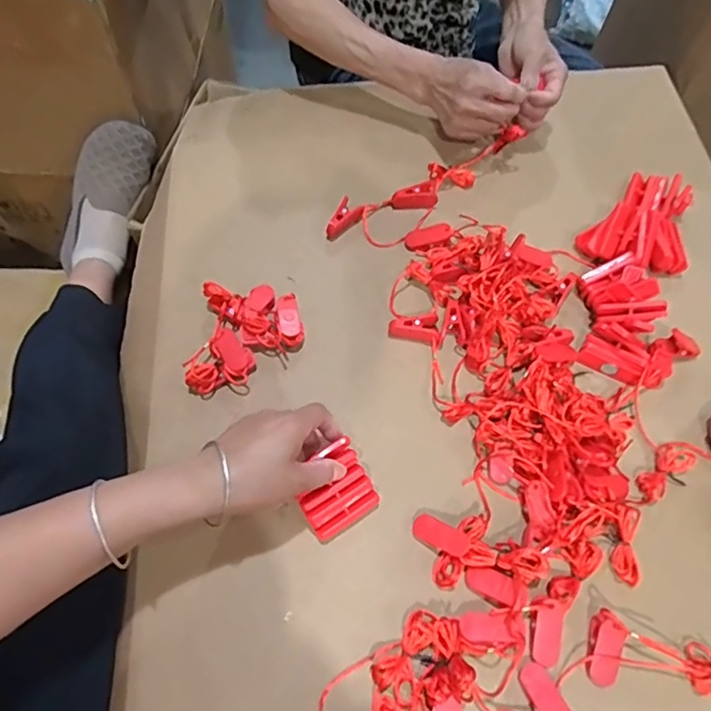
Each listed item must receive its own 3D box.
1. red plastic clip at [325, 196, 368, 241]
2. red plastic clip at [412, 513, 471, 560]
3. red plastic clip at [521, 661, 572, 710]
[{"bbox_3d":[-0.010,-0.145,0.592,0.025,0.026,0.050,26,65,11],"label":"red plastic clip"},{"bbox_3d":[0.070,0.148,0.452,0.048,0.006,0.021,20,62,30],"label":"red plastic clip"},{"bbox_3d":[0.138,0.251,0.403,0.023,0.011,0.049,-16,43,-10],"label":"red plastic clip"}]

